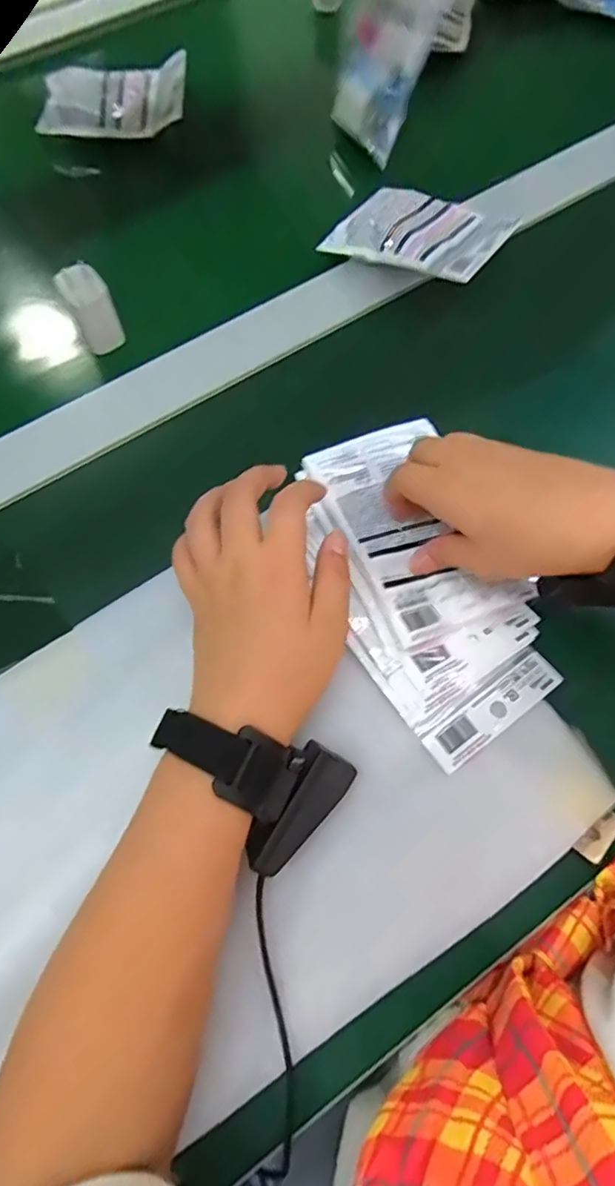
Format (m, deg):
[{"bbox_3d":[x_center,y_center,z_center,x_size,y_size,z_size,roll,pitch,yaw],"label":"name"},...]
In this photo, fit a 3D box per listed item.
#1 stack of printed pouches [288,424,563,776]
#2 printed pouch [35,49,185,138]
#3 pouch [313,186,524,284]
[{"bbox_3d":[0.072,-0.012,0.369,0.115,0.025,0.214,-22,70,-7],"label":"stack of printed pouches"},{"bbox_3d":[-0.178,-0.460,0.535,0.127,0.016,0.087,-1,71,0],"label":"printed pouch"},{"bbox_3d":[0.086,-0.281,0.452,0.124,0.017,0.085,34,73,21],"label":"pouch"}]

